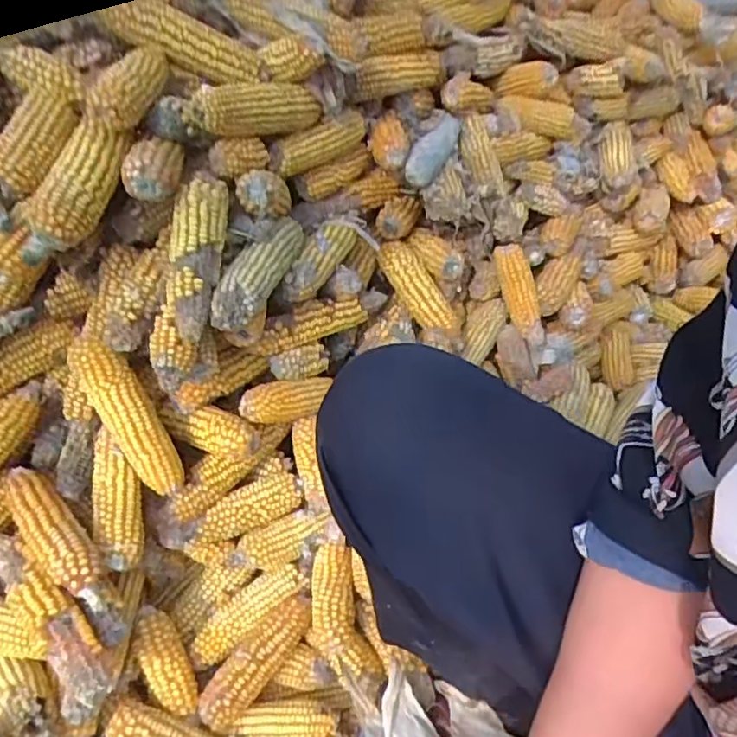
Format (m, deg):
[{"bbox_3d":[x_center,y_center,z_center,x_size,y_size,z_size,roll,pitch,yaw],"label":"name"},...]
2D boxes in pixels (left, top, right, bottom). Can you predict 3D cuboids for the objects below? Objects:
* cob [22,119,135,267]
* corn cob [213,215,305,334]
[{"bbox_3d":[-0.252,-0.154,0.546,0.042,0.043,0.148,10,65,18],"label":"cob"},{"bbox_3d":[-0.109,-0.103,0.655,0.038,0.041,0.175,7,44,16],"label":"corn cob"}]

